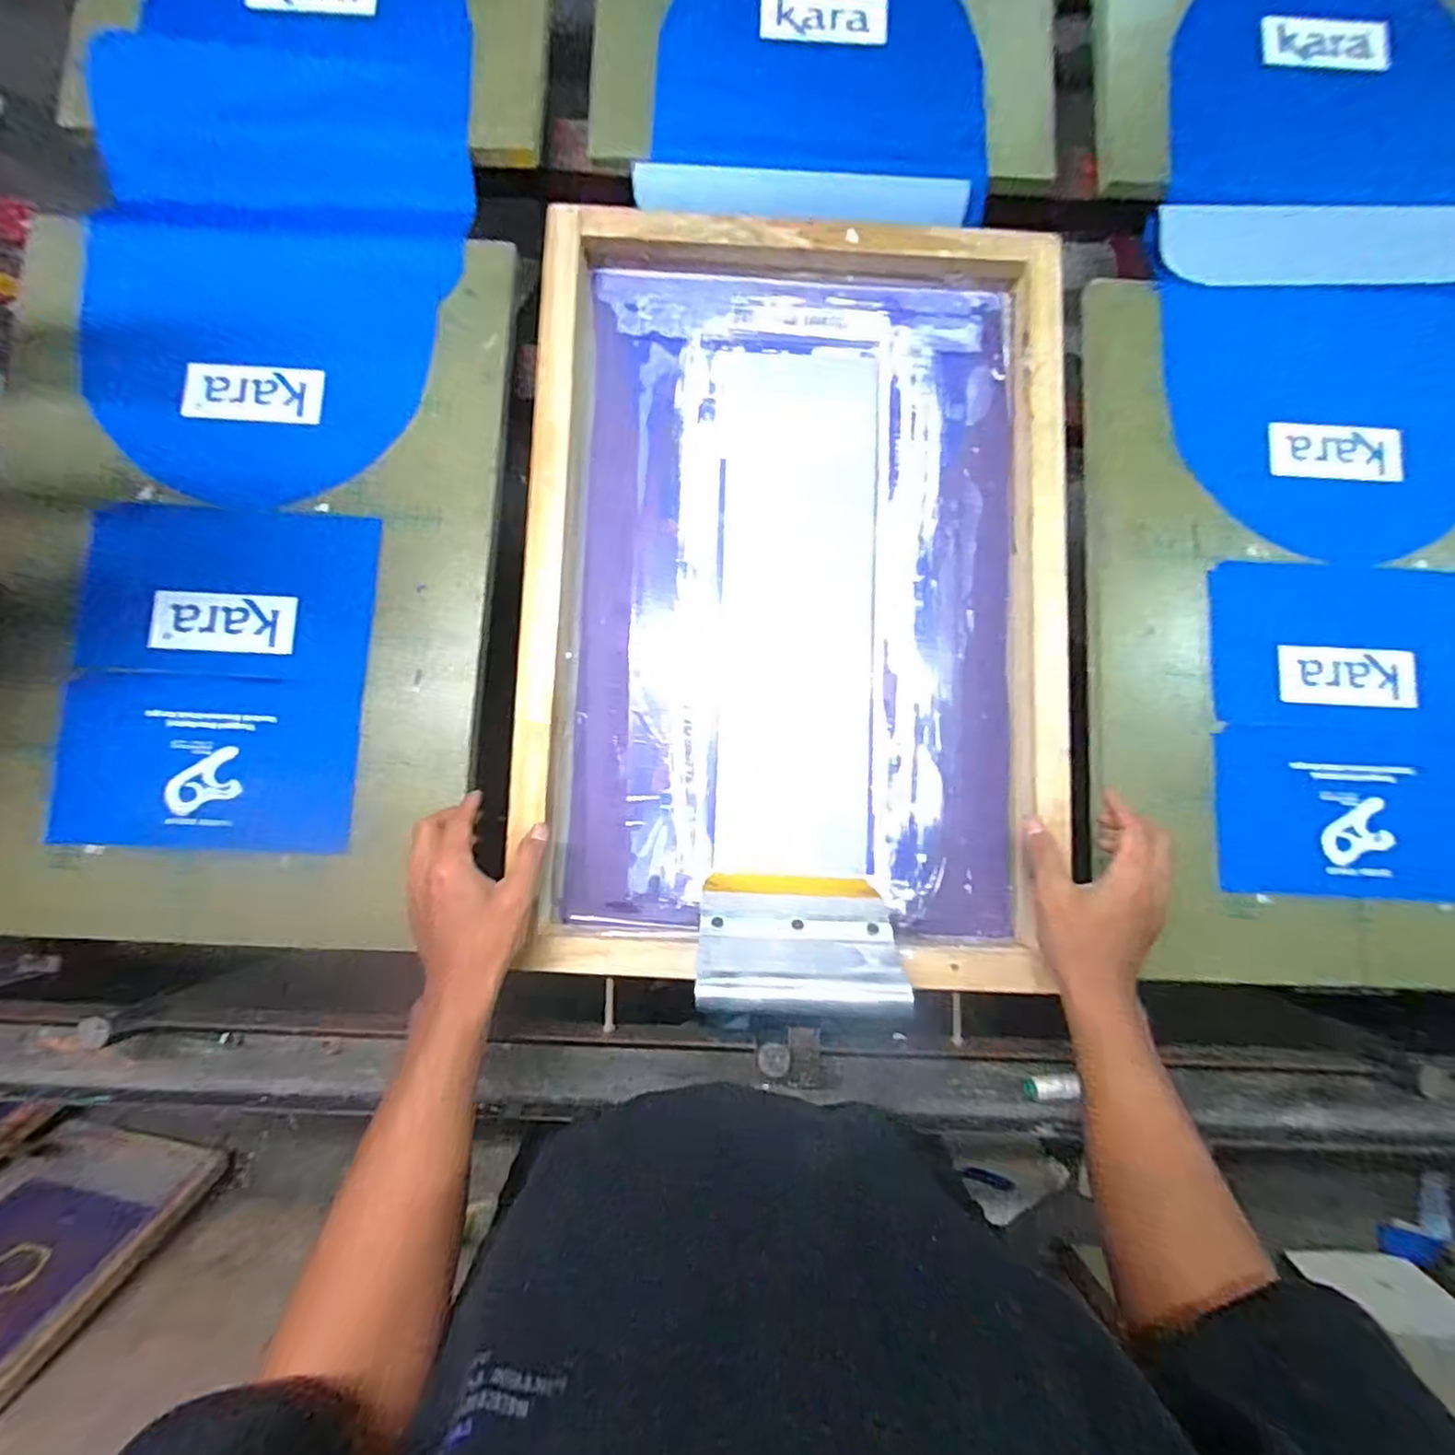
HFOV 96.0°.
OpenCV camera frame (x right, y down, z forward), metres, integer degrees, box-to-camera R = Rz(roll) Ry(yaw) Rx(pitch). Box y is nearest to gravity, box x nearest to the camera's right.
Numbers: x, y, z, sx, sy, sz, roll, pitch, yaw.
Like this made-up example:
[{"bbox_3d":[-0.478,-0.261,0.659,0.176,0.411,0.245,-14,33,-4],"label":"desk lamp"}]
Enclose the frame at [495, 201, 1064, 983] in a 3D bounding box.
[{"bbox_3d":[0.057,-0.121,0.568,0.443,0.054,0.619,2,84,0],"label":"frame"}]

